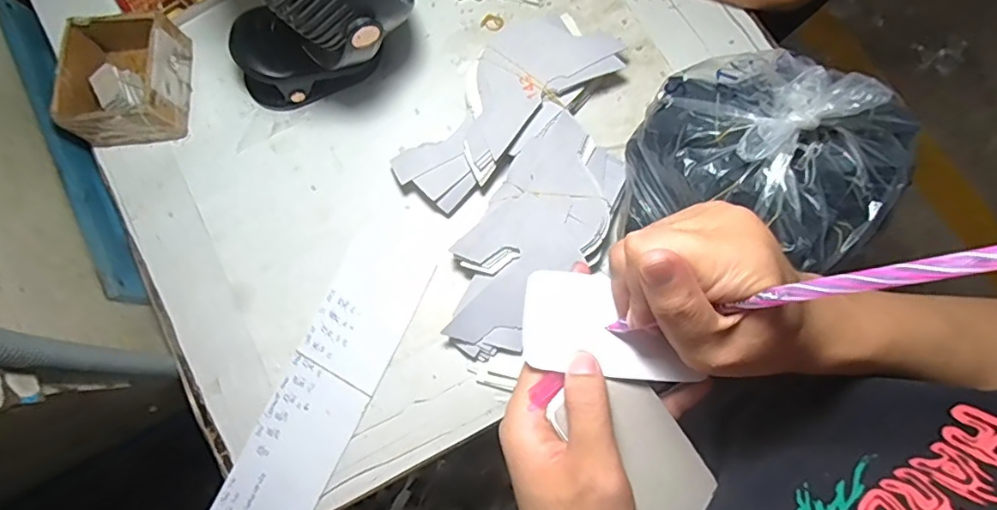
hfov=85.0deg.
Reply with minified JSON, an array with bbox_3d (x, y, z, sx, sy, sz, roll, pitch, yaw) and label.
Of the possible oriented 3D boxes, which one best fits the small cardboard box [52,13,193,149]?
[{"bbox_3d":[-0.400,-0.190,0.583,0.115,0.055,0.129,-3,79,0],"label":"small cardboard box"}]

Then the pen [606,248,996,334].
[{"bbox_3d":[0.110,0.018,0.219,0.006,0.164,0.007,0,76,-39],"label":"pen"}]

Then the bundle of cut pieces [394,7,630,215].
[{"bbox_3d":[0.004,-0.152,0.554,0.241,0.059,0.099,-41,81,-7],"label":"bundle of cut pieces"}]

